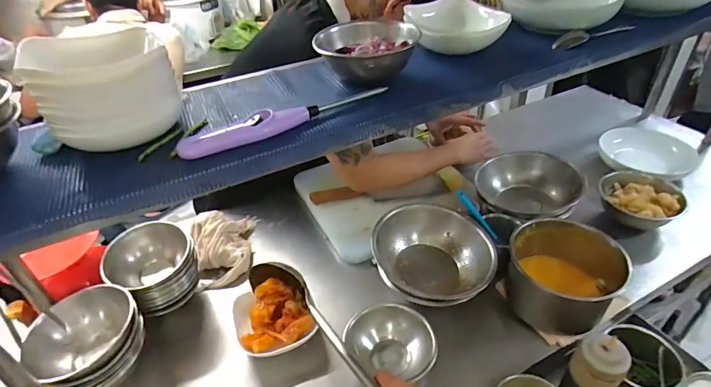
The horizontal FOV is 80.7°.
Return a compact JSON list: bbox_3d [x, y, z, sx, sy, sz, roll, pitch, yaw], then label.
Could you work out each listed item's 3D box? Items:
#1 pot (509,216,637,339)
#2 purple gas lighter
[{"bbox_3d":[0.378,0.150,0.766,0.190,0.135,0.161,2,38,7],"label":"pot"},{"bbox_3d":[-0.086,-0.100,0.542,0.279,0.028,0.023,-24,42,-24],"label":"purple gas lighter"}]

